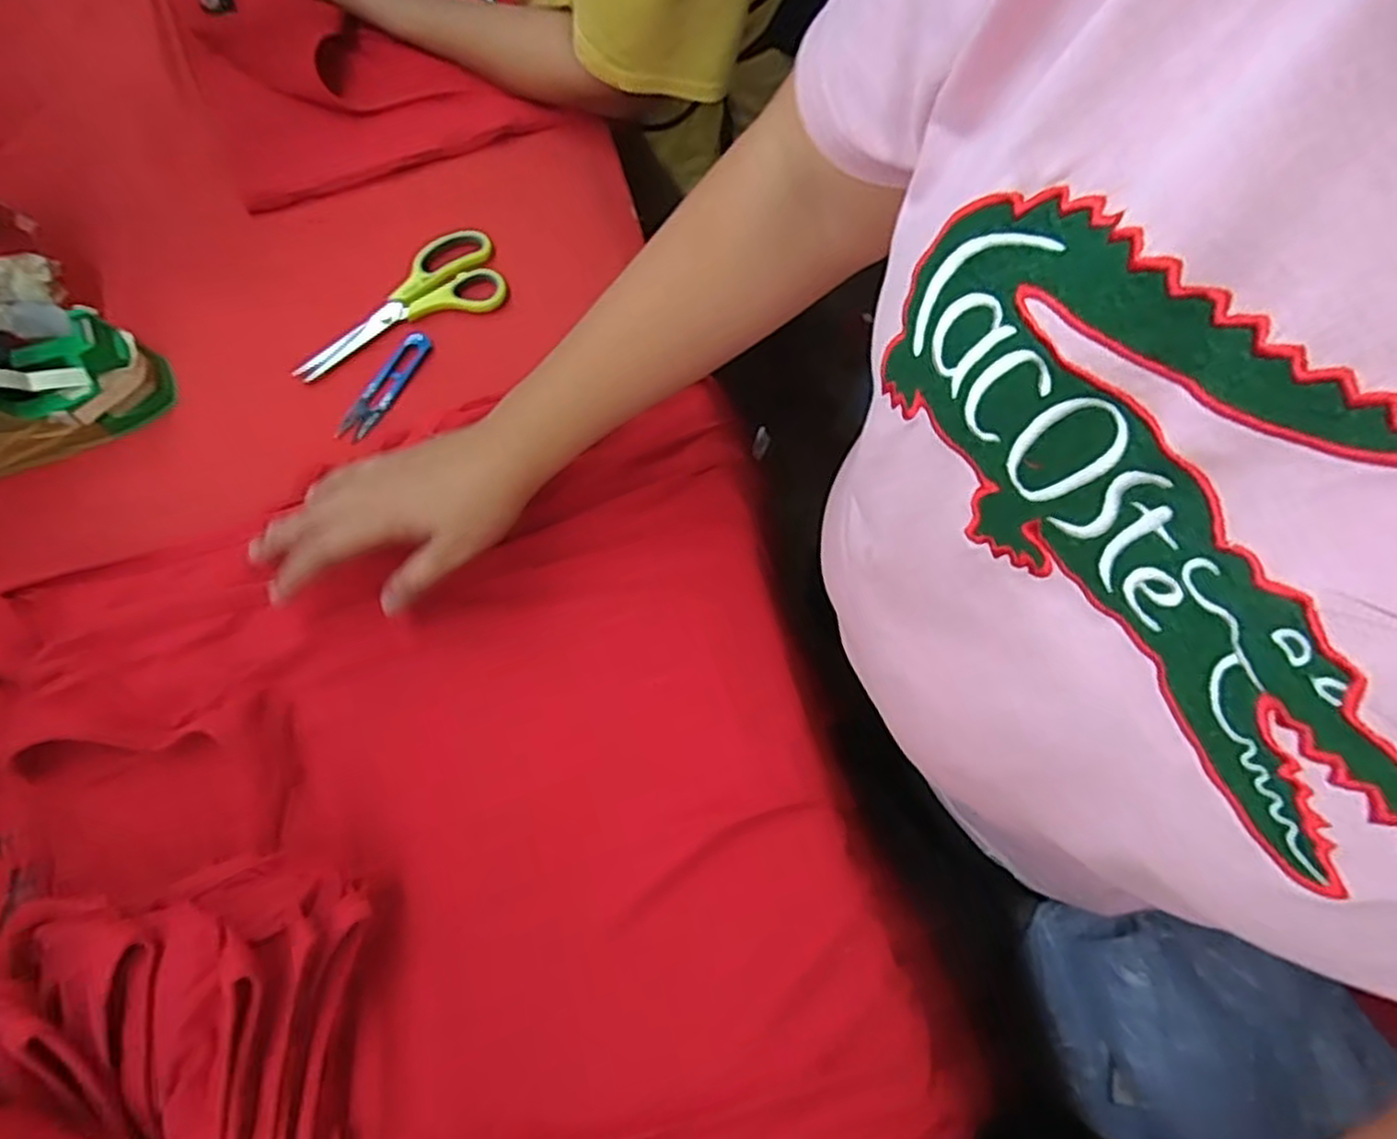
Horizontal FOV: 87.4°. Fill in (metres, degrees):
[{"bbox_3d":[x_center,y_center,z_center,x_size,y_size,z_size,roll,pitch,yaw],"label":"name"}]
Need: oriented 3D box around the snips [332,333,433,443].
[{"bbox_3d":[-0.248,-0.145,0.579,0.027,0.005,0.102,28,76,10],"label":"snips"}]

